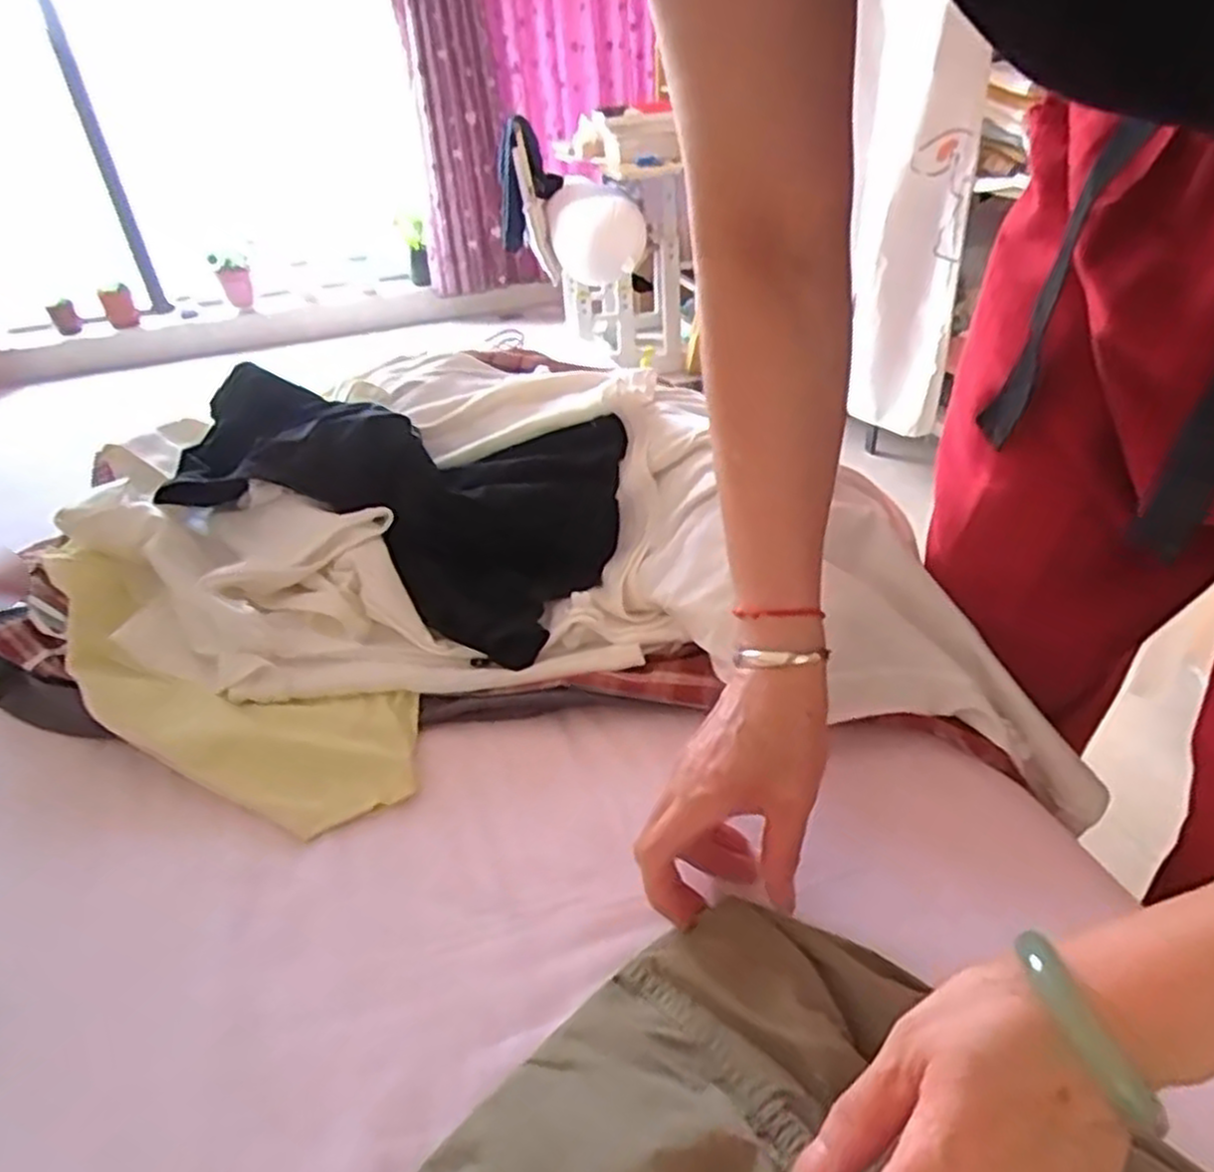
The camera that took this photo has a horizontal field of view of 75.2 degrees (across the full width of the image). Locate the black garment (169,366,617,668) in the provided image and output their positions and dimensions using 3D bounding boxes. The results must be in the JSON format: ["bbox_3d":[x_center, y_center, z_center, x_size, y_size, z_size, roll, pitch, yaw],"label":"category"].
[{"bbox_3d":[-0.180,-0.075,0.657,0.379,0.112,0.174,13,38,23],"label":"black garment"}]

